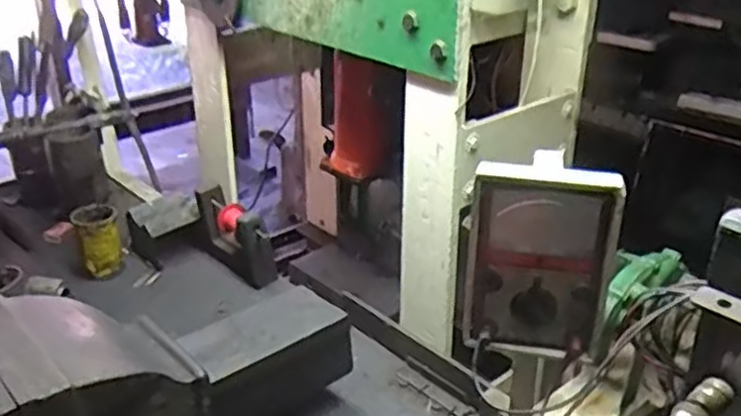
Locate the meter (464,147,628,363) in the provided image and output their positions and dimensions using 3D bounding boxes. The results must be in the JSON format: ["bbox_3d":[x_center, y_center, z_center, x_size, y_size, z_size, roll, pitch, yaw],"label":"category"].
[{"bbox_3d":[0.148,0.045,0.642,0.129,0.172,0.059,7,28,14],"label":"meter"}]

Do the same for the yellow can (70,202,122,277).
[{"bbox_3d":[-0.485,0.057,1.284,0.073,0.107,0.070,-15,31,-26],"label":"yellow can"}]

